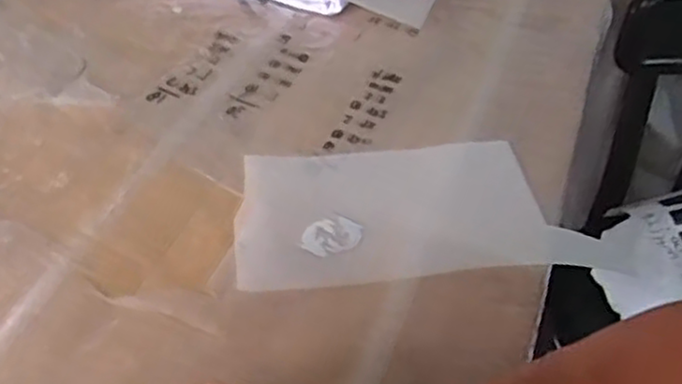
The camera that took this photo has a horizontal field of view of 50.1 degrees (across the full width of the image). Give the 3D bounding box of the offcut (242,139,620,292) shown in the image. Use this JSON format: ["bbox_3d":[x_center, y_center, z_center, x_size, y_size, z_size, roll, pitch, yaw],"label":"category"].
[{"bbox_3d":[0.054,0.009,0.509,0.247,0.007,0.124,-3,44,-7],"label":"offcut"}]

